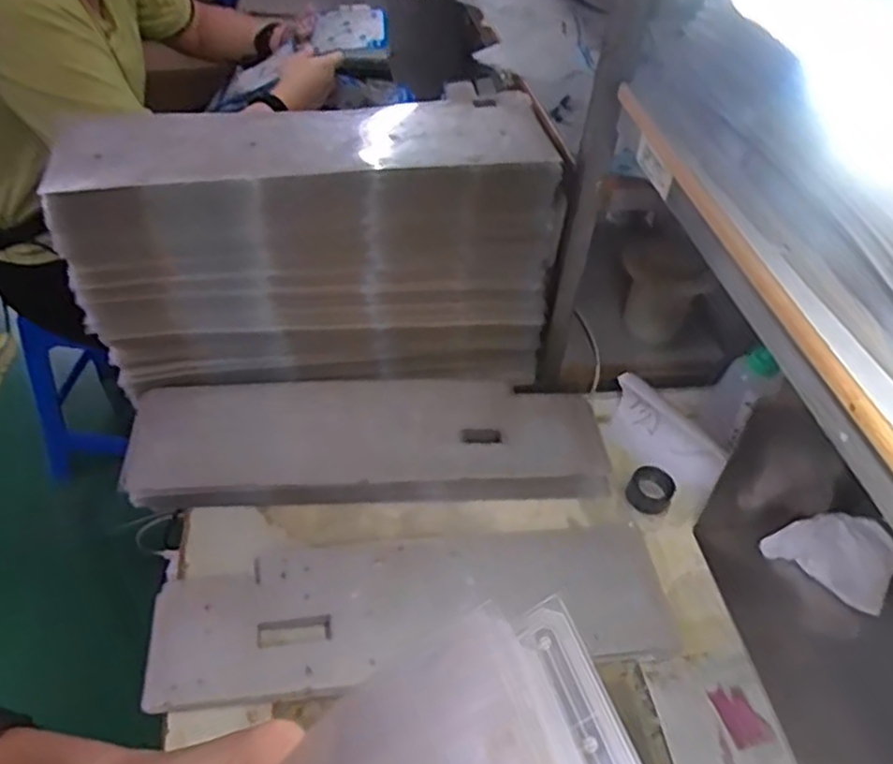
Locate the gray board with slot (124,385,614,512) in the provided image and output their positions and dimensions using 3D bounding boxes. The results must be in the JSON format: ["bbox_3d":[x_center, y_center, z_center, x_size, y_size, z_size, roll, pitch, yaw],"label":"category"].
[{"bbox_3d":[-0.067,0.053,0.687,0.442,0.026,0.124,-1,56,-6],"label":"gray board with slot"}]

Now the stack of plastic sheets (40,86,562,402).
[{"bbox_3d":[-0.117,-0.122,0.701,0.434,0.240,0.167,-2,46,-10],"label":"stack of plastic sheets"}]

